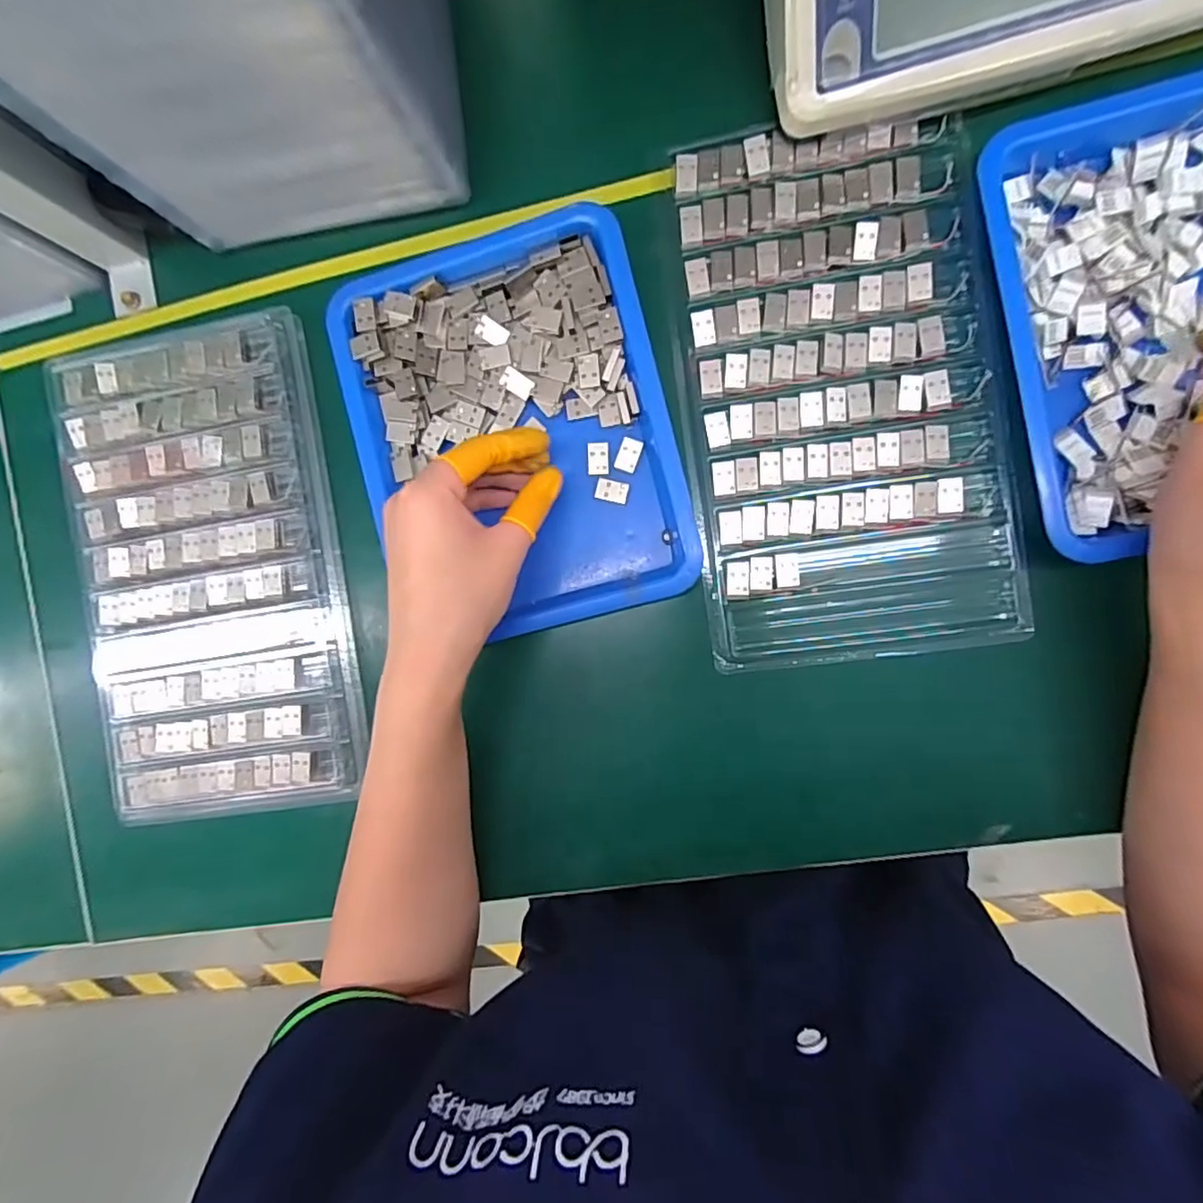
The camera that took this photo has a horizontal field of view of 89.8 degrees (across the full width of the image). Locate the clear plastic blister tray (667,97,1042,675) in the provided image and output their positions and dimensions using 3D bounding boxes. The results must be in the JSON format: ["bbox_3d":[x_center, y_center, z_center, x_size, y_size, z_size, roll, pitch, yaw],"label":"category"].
[{"bbox_3d":[0.126,-0.109,0.326,0.155,0.014,0.278,-7,91,8],"label":"clear plastic blister tray"}]

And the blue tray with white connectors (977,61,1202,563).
[{"bbox_3d":[0.286,-0.144,0.290,0.170,0.029,0.214,-11,90,8],"label":"blue tray with white connectors"}]

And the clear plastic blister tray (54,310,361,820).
[{"bbox_3d":[-0.240,-0.018,0.377,0.160,0.035,0.292,-8,91,8],"label":"clear plastic blister tray"}]

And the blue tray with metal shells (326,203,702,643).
[{"bbox_3d":[-0.050,-0.093,0.337,0.169,0.020,0.219,-14,90,8],"label":"blue tray with metal shells"}]

